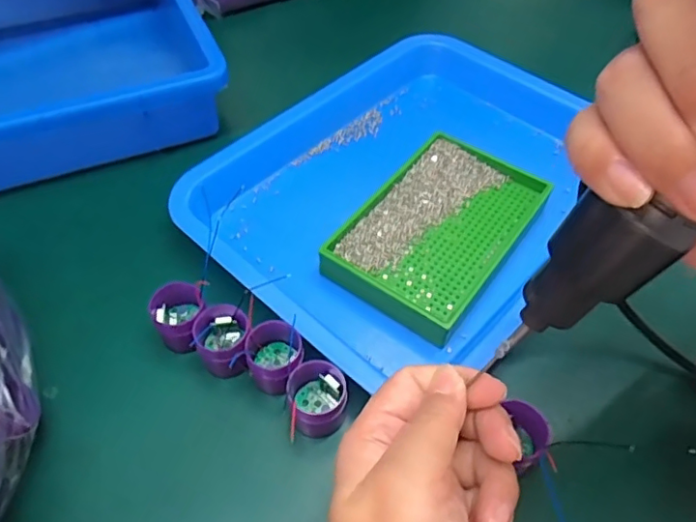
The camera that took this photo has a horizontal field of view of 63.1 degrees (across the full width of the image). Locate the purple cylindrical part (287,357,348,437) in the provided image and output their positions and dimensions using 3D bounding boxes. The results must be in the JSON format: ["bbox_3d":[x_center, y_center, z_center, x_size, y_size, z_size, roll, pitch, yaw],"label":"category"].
[{"bbox_3d":[-0.015,0.071,0.292,0.028,0.028,0.030,1,53,-1],"label":"purple cylindrical part"}]

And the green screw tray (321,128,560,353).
[{"bbox_3d":[0.057,-0.020,0.363,0.090,0.027,0.137,31,58,20],"label":"green screw tray"}]

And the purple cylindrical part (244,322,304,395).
[{"bbox_3d":[-0.038,0.053,0.306,0.032,0.028,0.029,33,59,21],"label":"purple cylindrical part"}]

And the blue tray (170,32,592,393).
[{"bbox_3d":[0.042,-0.054,0.390,0.216,0.033,0.281,35,60,22],"label":"blue tray"}]

